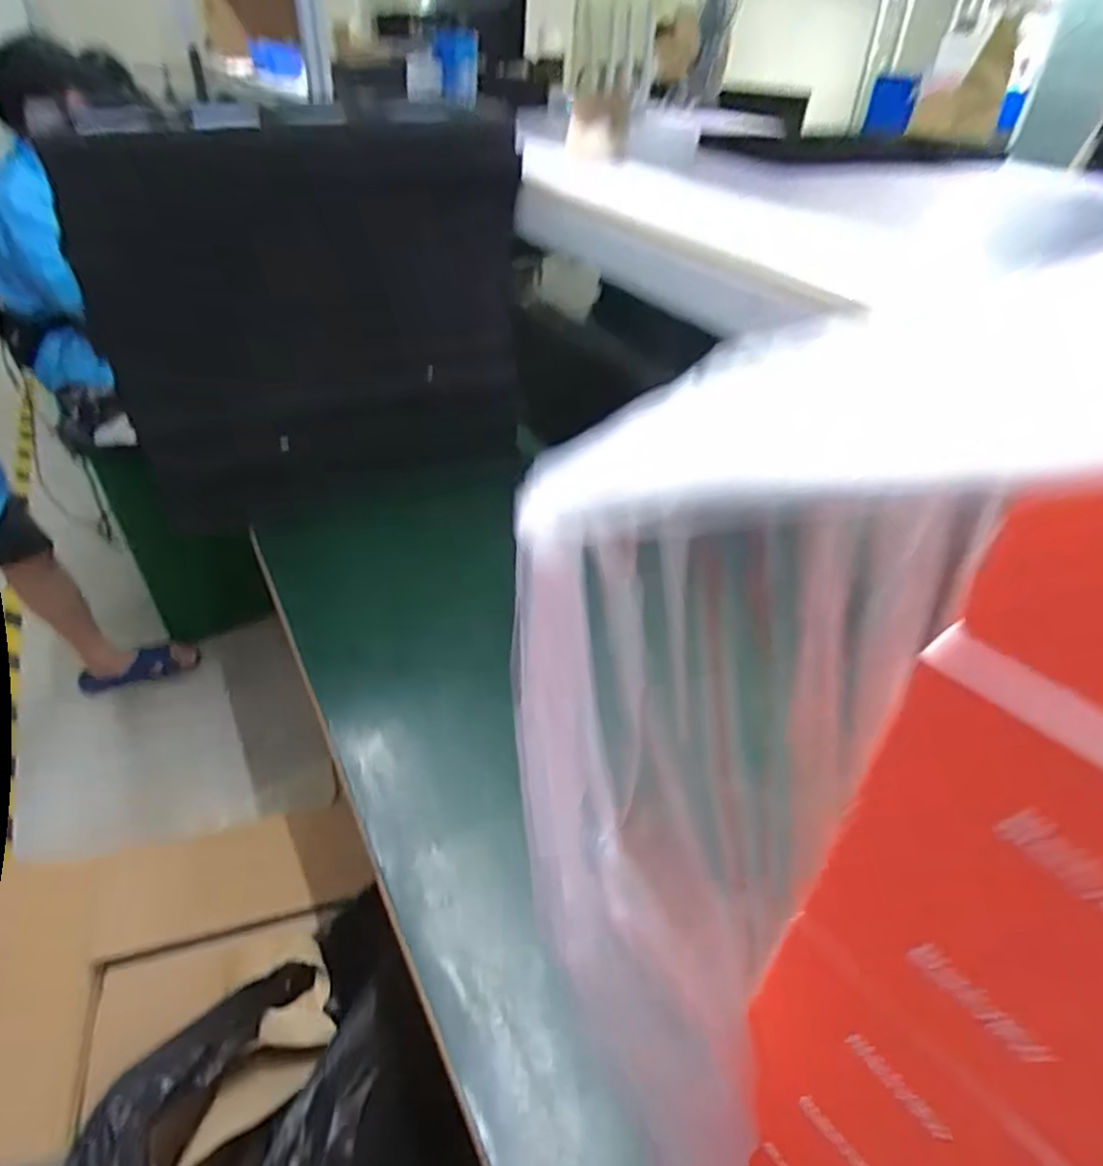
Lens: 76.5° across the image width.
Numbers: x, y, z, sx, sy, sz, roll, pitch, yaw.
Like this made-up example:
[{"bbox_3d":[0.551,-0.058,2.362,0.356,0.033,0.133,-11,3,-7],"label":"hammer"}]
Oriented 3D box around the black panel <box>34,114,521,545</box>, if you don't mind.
[{"bbox_3d":[-0.283,-0.283,0.874,0.492,0.480,0.060,-17,48,-19],"label":"black panel"}]

